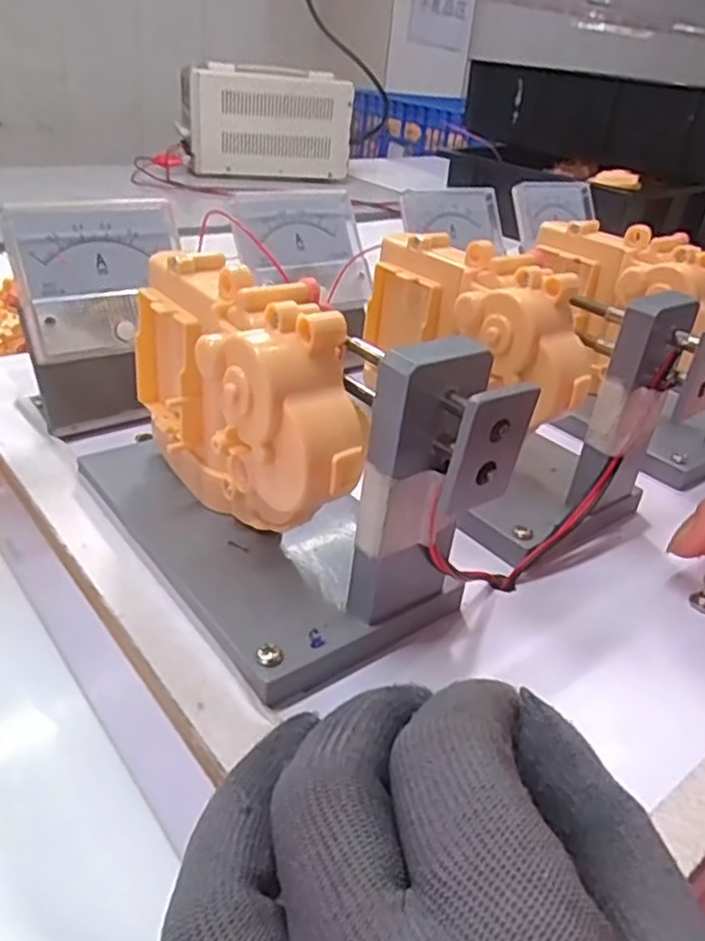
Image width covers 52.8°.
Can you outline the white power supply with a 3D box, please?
[{"bbox_3d":[-0.134,-0.567,1.153,0.264,0.159,0.094,-7,33,-21],"label":"white power supply"}]

